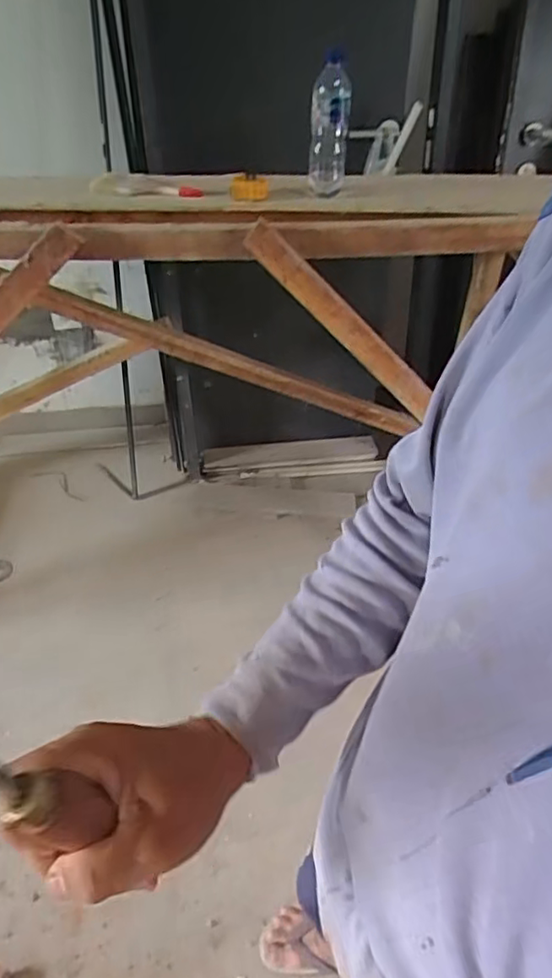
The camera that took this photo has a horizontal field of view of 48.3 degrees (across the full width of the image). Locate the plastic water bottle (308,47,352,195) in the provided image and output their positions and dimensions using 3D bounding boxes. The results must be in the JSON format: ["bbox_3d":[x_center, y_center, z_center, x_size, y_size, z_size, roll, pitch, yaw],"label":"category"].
[{"bbox_3d":[0.104,-0.693,1.169,0.076,0.212,0.091,5,41,4],"label":"plastic water bottle"}]

